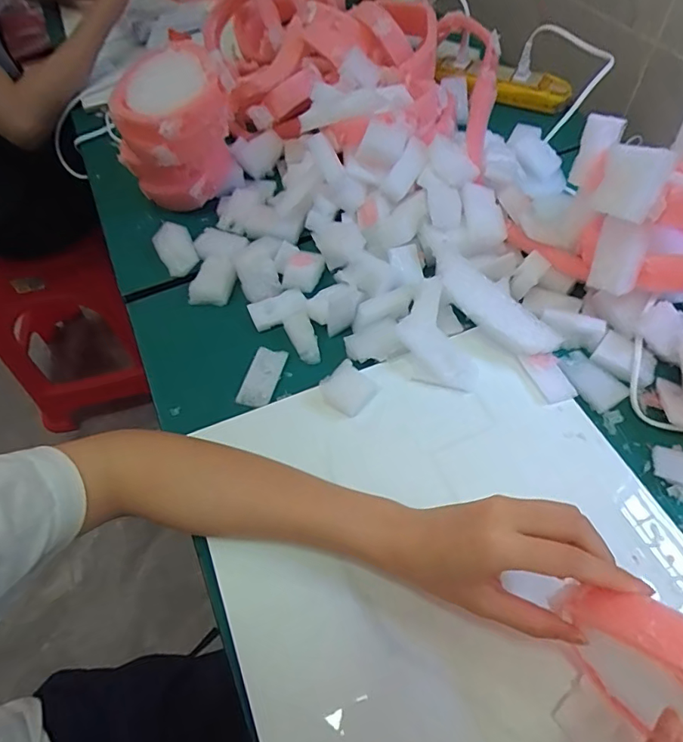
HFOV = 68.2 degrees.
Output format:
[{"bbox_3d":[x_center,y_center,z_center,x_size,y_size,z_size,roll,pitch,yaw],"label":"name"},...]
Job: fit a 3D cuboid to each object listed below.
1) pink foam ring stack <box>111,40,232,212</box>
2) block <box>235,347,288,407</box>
[{"bbox_3d":[-0.173,-0.244,0.517,0.112,0.127,0.127,-20,57,-11],"label":"pink foam ring stack"},{"bbox_3d":[-0.068,0.006,0.431,0.029,0.011,0.054,10,57,10],"label":"block"}]

